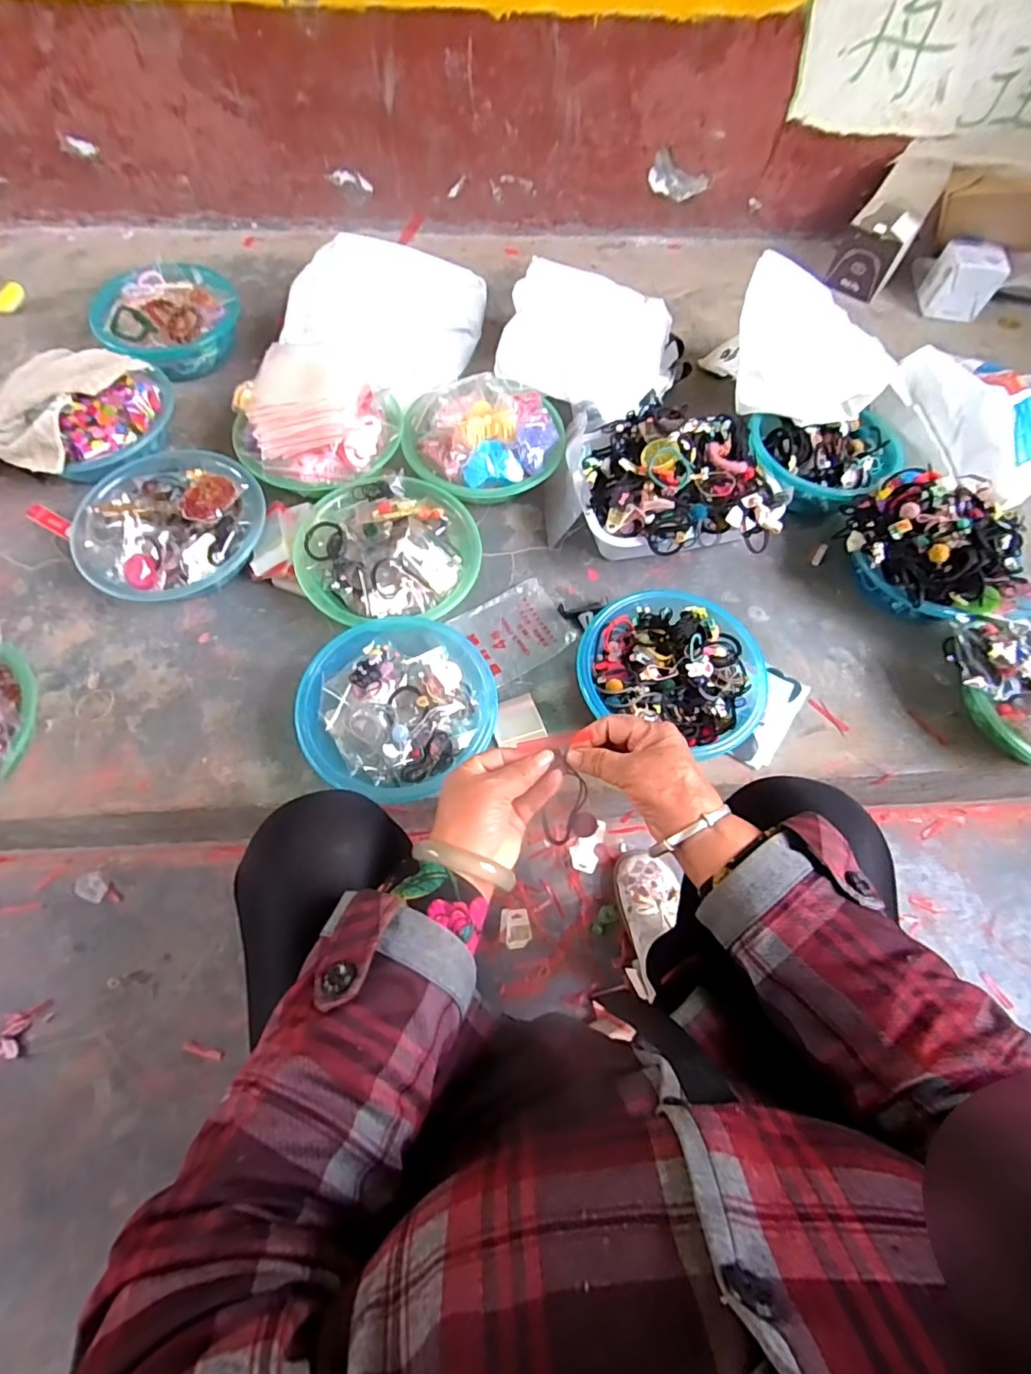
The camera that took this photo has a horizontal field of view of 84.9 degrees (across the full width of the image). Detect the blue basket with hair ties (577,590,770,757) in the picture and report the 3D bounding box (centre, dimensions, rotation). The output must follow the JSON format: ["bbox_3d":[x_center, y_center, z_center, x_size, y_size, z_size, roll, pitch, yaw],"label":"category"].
[{"bbox_3d":[0.197,-0.022,0.718,0.236,0.083,0.194,19,65,7],"label":"blue basket with hair ties"}]

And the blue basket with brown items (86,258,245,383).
[{"bbox_3d":[-0.574,-0.612,0.943,0.222,0.088,0.206,-27,69,-14],"label":"blue basket with brown items"}]

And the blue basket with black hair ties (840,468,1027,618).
[{"bbox_3d":[0.564,-0.190,0.778,0.195,0.155,0.219,-35,71,-17],"label":"blue basket with black hair ties"}]

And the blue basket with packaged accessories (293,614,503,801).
[{"bbox_3d":[-0.140,0.025,0.679,0.218,0.078,0.200,1,65,-2],"label":"blue basket with packaged accessories"}]

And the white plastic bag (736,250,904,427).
[{"bbox_3d":[0.456,-0.521,0.857,0.246,0.133,0.187,16,65,5],"label":"white plastic bag"}]

